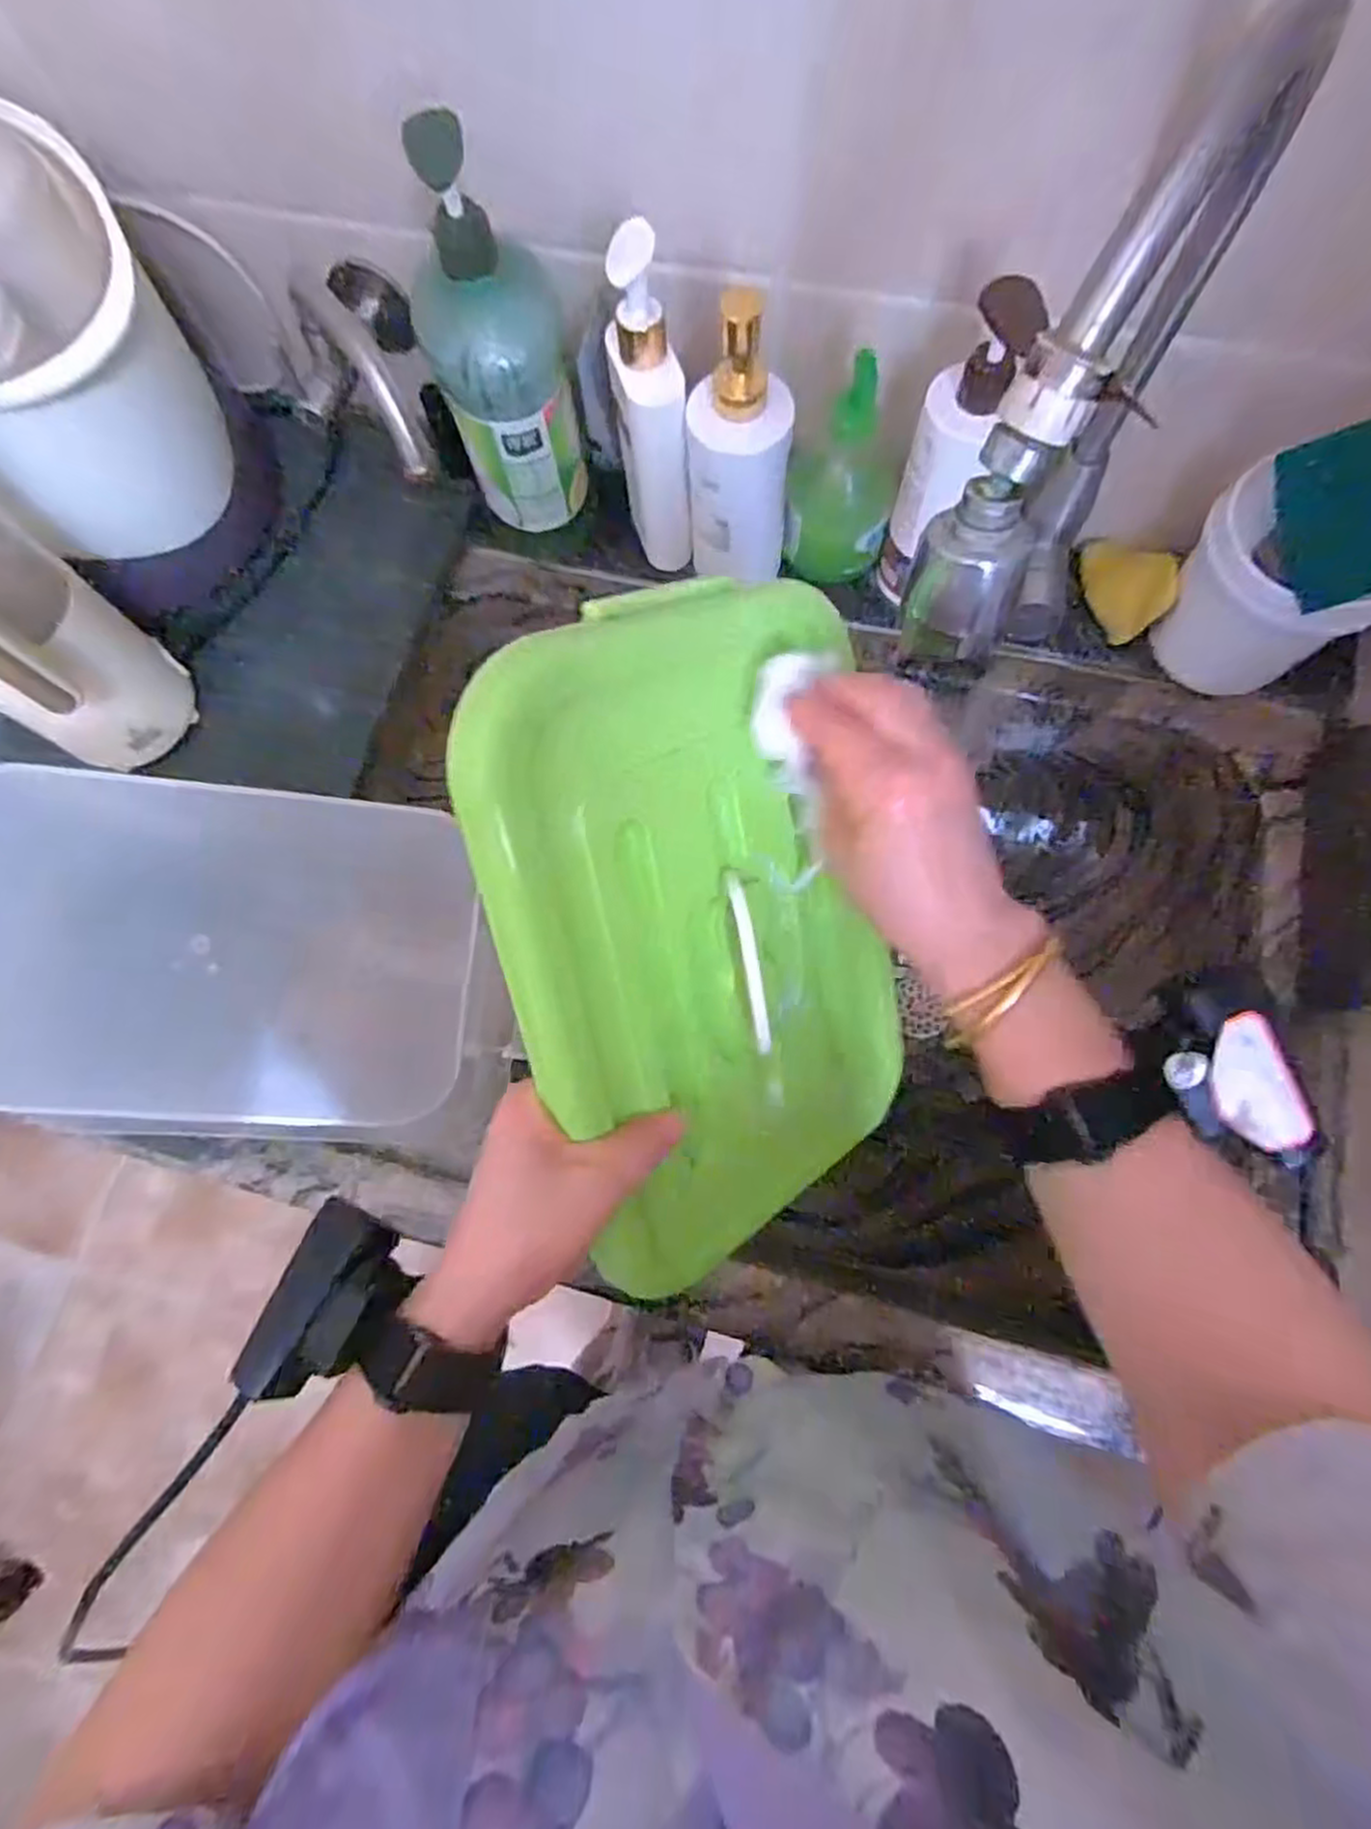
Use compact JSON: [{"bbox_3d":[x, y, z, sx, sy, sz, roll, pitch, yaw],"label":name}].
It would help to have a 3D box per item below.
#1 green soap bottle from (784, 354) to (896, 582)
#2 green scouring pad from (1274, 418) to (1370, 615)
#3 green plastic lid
[{"bbox_3d":[0.119,-0.325,0.566,0.078,0.152,0.056,11,74,5],"label":"green soap bottle"},{"bbox_3d":[0.421,-0.251,0.480,0.073,0.104,0.010,-15,29,28],"label":"green scouring pad"},{"bbox_3d":[0.029,0.020,0.363,0.226,0.319,0.024,-30,31,-35],"label":"green plastic lid"}]

